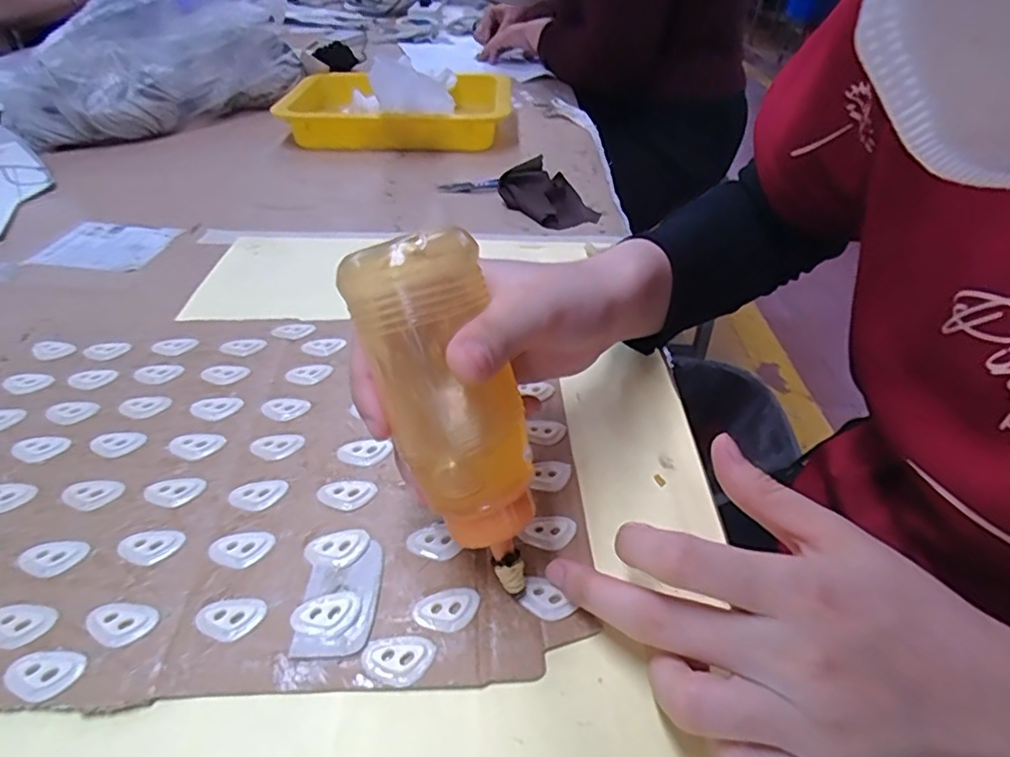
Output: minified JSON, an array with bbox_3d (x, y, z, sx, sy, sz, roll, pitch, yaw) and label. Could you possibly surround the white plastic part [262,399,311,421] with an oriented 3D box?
[{"bbox_3d":[-0.117,0.015,0.324,0.025,0.004,0.014,-4,39,-7],"label":"white plastic part"}]

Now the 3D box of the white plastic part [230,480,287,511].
[{"bbox_3d":[-0.113,0.053,0.279,0.025,0.004,0.015,-15,42,-20],"label":"white plastic part"}]

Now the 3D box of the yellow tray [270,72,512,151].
[{"bbox_3d":[-0.120,-0.304,0.694,0.246,0.052,0.197,0,39,-2],"label":"yellow tray"}]

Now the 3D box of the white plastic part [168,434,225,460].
[{"bbox_3d":[-0.153,0.033,0.301,0.026,0.004,0.014,-6,39,-9],"label":"white plastic part"}]

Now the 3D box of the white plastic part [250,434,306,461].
[{"bbox_3d":[-0.113,0.033,0.303,0.025,0.004,0.014,-14,41,-19],"label":"white plastic part"}]

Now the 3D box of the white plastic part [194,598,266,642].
[{"bbox_3d":[-0.106,0.091,0.234,0.026,0.004,0.016,-1,39,-4],"label":"white plastic part"}]

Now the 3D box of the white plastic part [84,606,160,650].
[{"bbox_3d":[-0.146,0.092,0.231,0.026,0.004,0.015,1,39,-1],"label":"white plastic part"}]

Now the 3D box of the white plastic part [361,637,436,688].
[{"bbox_3d":[-0.039,0.103,0.224,0.026,0.004,0.017,-7,39,-10],"label":"white plastic part"}]

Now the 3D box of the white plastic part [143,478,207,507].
[{"bbox_3d":[-0.151,0.051,0.280,0.025,0.004,0.014,-15,42,-20],"label":"white plastic part"}]

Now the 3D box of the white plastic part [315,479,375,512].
[{"bbox_3d":[-0.072,0.053,0.279,0.026,0.004,0.016,-4,39,-7],"label":"white plastic part"}]

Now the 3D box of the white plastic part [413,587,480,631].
[{"bbox_3d":[-0.022,0.090,0.238,0.025,0.004,0.016,-14,41,-19],"label":"white plastic part"}]

